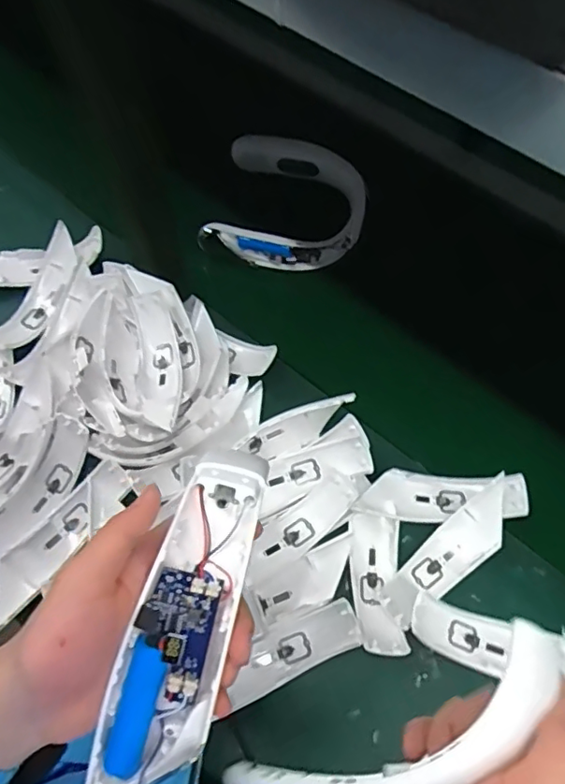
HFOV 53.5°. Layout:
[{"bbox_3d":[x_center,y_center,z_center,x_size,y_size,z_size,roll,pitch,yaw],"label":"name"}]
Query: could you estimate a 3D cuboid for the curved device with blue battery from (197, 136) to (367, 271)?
[{"bbox_3d":[0.009,-0.260,0.779,0.205,0.066,0.182,11,65,6],"label":"curved device with blue battery"}]

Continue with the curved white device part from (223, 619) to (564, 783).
[{"bbox_3d":[0.050,0.169,0.265,0.180,0.030,0.044,-34,65,16],"label":"curved white device part"}]

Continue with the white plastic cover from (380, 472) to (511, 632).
[{"bbox_3d":[0.171,0.161,0.561,0.180,0.029,0.050,-37,69,-16],"label":"white plastic cover"}]

